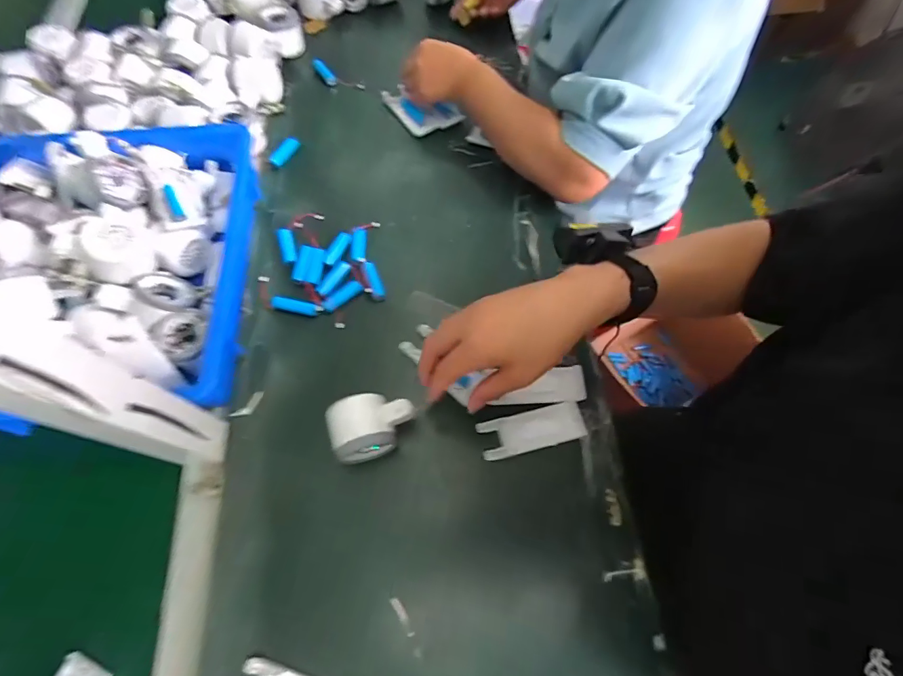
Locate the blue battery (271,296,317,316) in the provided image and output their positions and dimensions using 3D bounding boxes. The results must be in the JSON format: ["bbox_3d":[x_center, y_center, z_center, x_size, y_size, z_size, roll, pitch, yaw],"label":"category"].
[{"bbox_3d":[-0.185,-0.038,0.520,0.053,0.011,0.013,11,65,5],"label":"blue battery"}]

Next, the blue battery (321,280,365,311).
[{"bbox_3d":[-0.130,-0.051,0.532,0.051,0.010,0.018,-35,70,-15],"label":"blue battery"}]

